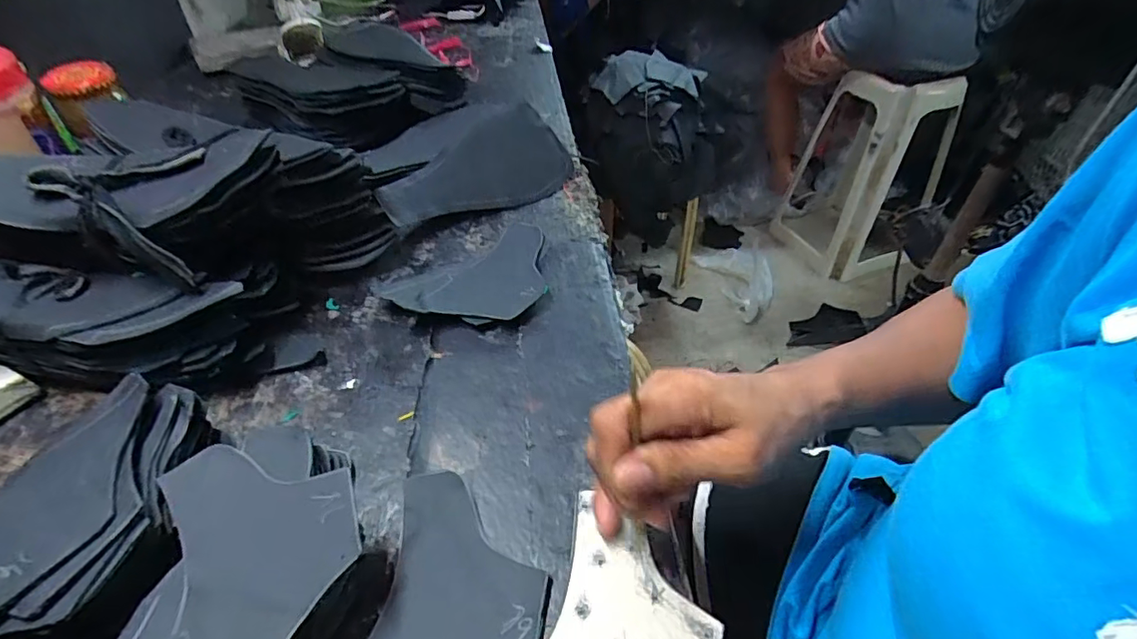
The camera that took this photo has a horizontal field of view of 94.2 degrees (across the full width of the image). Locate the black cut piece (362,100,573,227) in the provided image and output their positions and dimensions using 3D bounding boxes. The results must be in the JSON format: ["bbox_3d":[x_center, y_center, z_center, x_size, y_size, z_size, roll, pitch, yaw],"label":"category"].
[{"bbox_3d":[-0.094,-0.158,0.535,0.214,0.025,0.107,-27,89,-31],"label":"black cut piece"}]

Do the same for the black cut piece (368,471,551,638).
[{"bbox_3d":[-0.054,0.146,0.257,0.081,0.012,0.145,1,43,3],"label":"black cut piece"}]

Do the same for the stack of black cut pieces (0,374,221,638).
[{"bbox_3d":[-0.259,0.114,0.259,0.130,0.063,0.146,-11,44,-10],"label":"stack of black cut pieces"}]

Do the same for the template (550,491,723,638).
[{"bbox_3d":[0.030,0.154,0.246,0.076,0.005,0.130,8,44,10],"label":"template"}]

